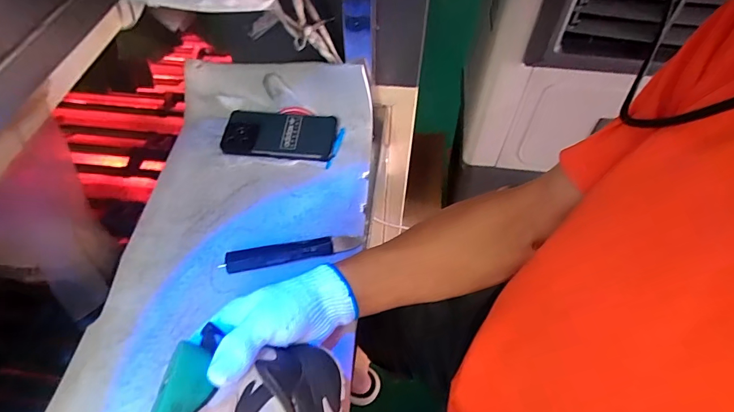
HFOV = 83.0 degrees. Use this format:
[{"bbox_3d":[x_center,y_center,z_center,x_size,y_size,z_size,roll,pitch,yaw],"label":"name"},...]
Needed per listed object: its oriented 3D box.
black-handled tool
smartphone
[{"bbox_3d":[-0.089,0.058,0.518,0.170,0.017,0.026,-9,55,-7],"label":"black-handled tool"},{"bbox_3d":[-0.131,-0.108,0.617,0.164,0.011,0.083,5,66,4],"label":"smartphone"}]

